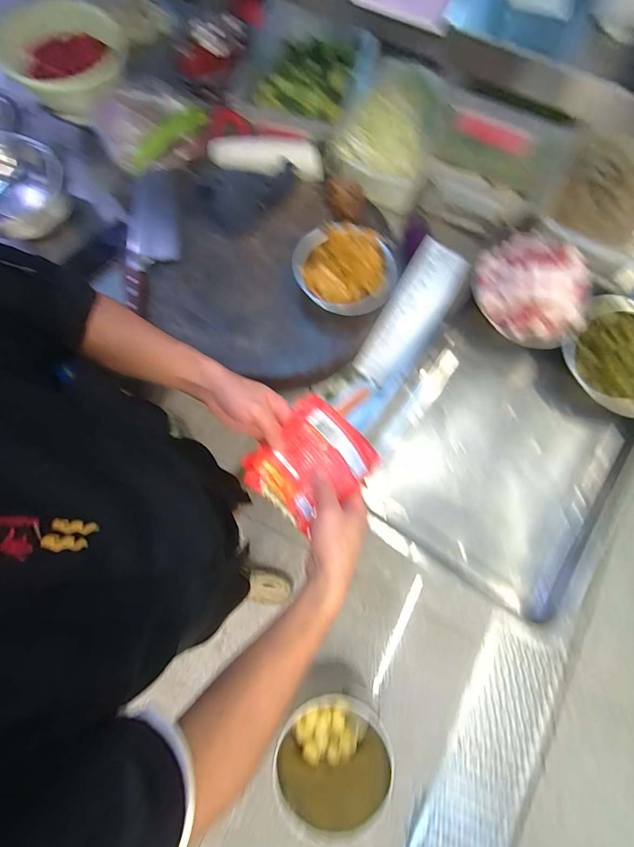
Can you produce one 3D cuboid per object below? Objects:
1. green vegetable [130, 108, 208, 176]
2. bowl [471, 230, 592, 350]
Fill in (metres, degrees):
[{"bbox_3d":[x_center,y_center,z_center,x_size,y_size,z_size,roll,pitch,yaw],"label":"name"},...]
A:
[{"bbox_3d":[-0.285,-0.543,0.687,0.176,0.027,0.048,-36,80,-7],"label":"green vegetable"},{"bbox_3d":[0.381,-0.245,0.605,0.177,0.097,0.199,-35,79,-7],"label":"bowl"}]

